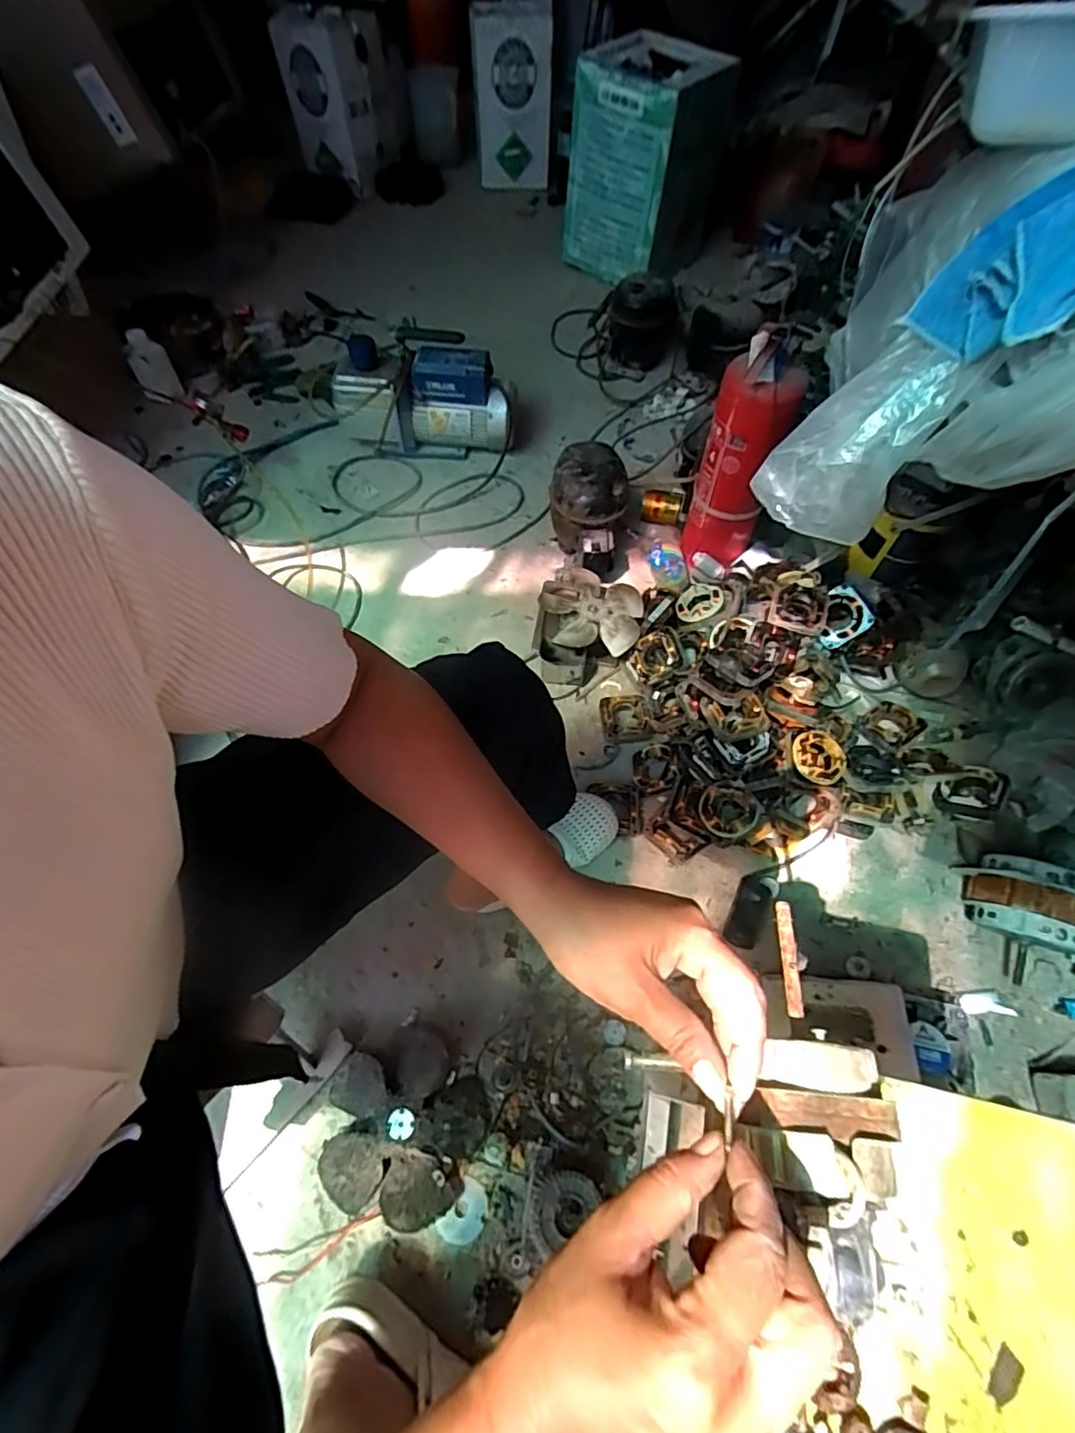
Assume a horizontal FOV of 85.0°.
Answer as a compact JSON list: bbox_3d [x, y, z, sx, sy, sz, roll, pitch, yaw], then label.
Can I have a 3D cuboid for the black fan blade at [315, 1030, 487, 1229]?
[{"bbox_3d":[-0.160,0.486,0.701,0.180,0.033,0.177,10,59,5],"label":"black fan blade"}]

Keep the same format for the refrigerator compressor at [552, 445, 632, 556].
[{"bbox_3d":[0.097,-0.398,1.141,0.143,0.173,0.202,5,58,2],"label":"refrigerator compressor"}]

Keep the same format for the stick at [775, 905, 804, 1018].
[{"bbox_3d":[0.155,0.149,0.361,0.009,0.007,0.065,2,58,0],"label":"stick"}]

